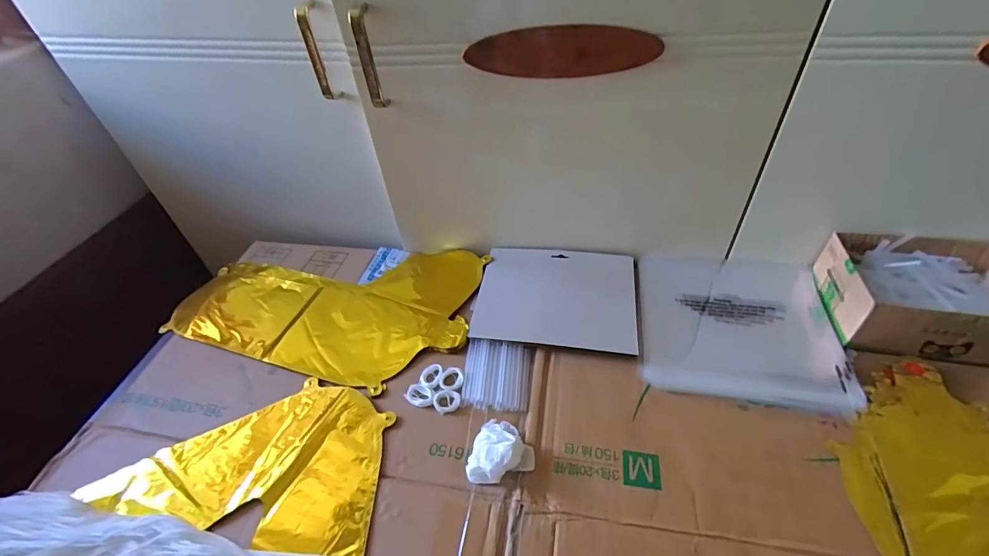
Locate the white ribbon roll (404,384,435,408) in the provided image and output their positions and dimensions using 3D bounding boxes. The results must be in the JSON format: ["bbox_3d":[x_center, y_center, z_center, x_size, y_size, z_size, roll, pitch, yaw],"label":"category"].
[{"bbox_3d":[-0.080,0.127,0.479,0.032,0.004,0.024,14,49,19],"label":"white ribbon roll"}]

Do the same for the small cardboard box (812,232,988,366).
[{"bbox_3d":[0.483,0.016,0.493,0.190,0.063,0.144,6,47,11],"label":"small cardboard box"}]

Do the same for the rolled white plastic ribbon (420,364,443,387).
[{"bbox_3d":[-0.071,0.108,0.496,0.023,0.004,0.028,8,47,13],"label":"rolled white plastic ribbon"}]

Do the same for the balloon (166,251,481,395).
[{"bbox_3d":[-0.223,0.034,0.593,0.390,0.015,0.223,5,46,11],"label":"balloon"}]

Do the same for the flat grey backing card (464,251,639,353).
[{"bbox_3d":[0.079,0.021,0.566,0.194,0.009,0.158,4,46,10],"label":"flat grey backing card"}]

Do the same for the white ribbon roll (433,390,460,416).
[{"bbox_3d":[-0.051,0.130,0.473,0.027,0.004,0.025,-3,45,3],"label":"white ribbon roll"}]

